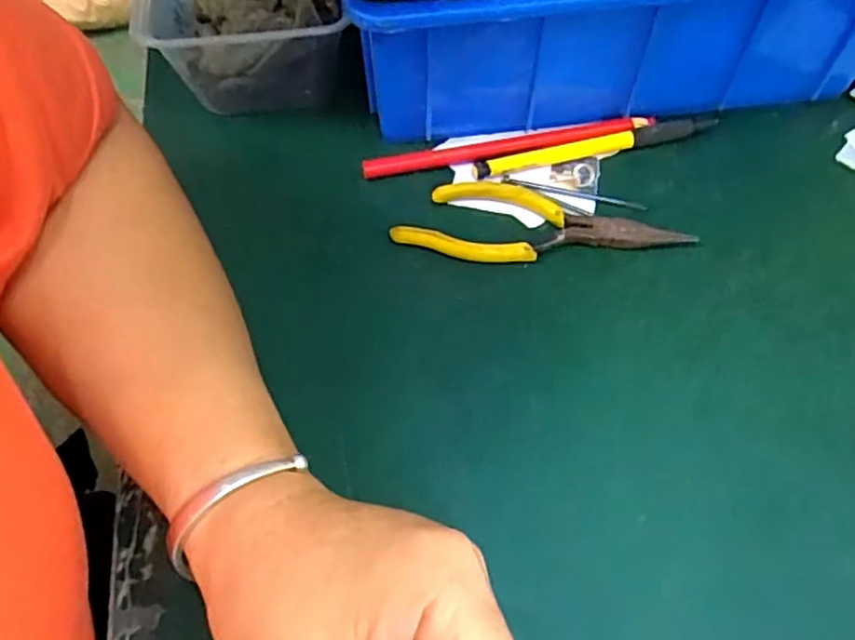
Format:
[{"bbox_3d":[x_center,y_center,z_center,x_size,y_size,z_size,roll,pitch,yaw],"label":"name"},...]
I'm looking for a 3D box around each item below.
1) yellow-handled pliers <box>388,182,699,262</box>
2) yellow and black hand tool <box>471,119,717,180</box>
[{"bbox_3d":[0.056,-0.047,0.333,0.141,0.010,0.044,5,58,3],"label":"yellow-handled pliers"},{"bbox_3d":[0.092,-0.095,0.362,0.137,0.008,0.010,-14,59,-9],"label":"yellow and black hand tool"}]

